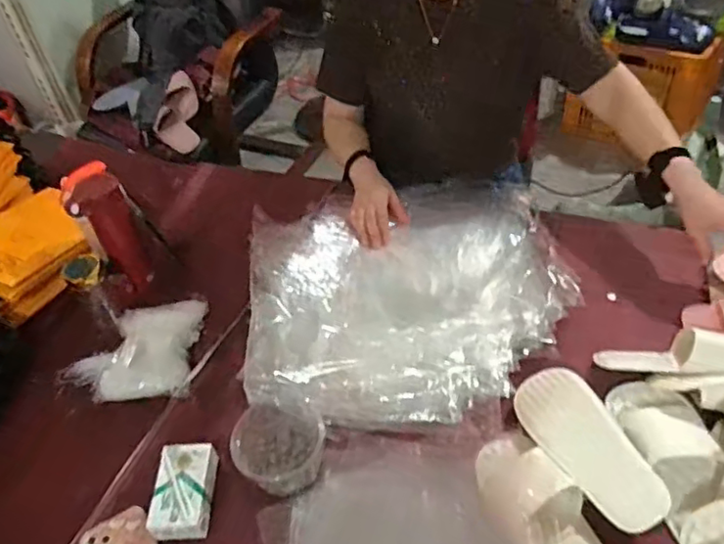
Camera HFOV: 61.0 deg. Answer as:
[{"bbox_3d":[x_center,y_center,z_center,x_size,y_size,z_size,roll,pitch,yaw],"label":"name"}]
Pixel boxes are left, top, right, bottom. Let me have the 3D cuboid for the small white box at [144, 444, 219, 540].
[{"bbox_3d":[-0.226,0.277,0.778,0.068,0.033,0.114,-3,43,4],"label":"small white box"}]

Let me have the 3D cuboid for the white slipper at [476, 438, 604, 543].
[{"bbox_3d":[0.212,0.287,0.710,0.099,0.052,0.228,-22,46,-16],"label":"white slipper"}]

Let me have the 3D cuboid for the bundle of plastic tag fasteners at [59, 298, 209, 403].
[{"bbox_3d":[-0.352,0.118,0.946,0.194,0.043,0.171,-5,43,1],"label":"bundle of plastic tag fasteners"}]

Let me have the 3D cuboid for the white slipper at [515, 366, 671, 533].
[{"bbox_3d":[0.277,0.219,0.765,0.097,0.032,0.226,-25,42,0],"label":"white slipper"}]

